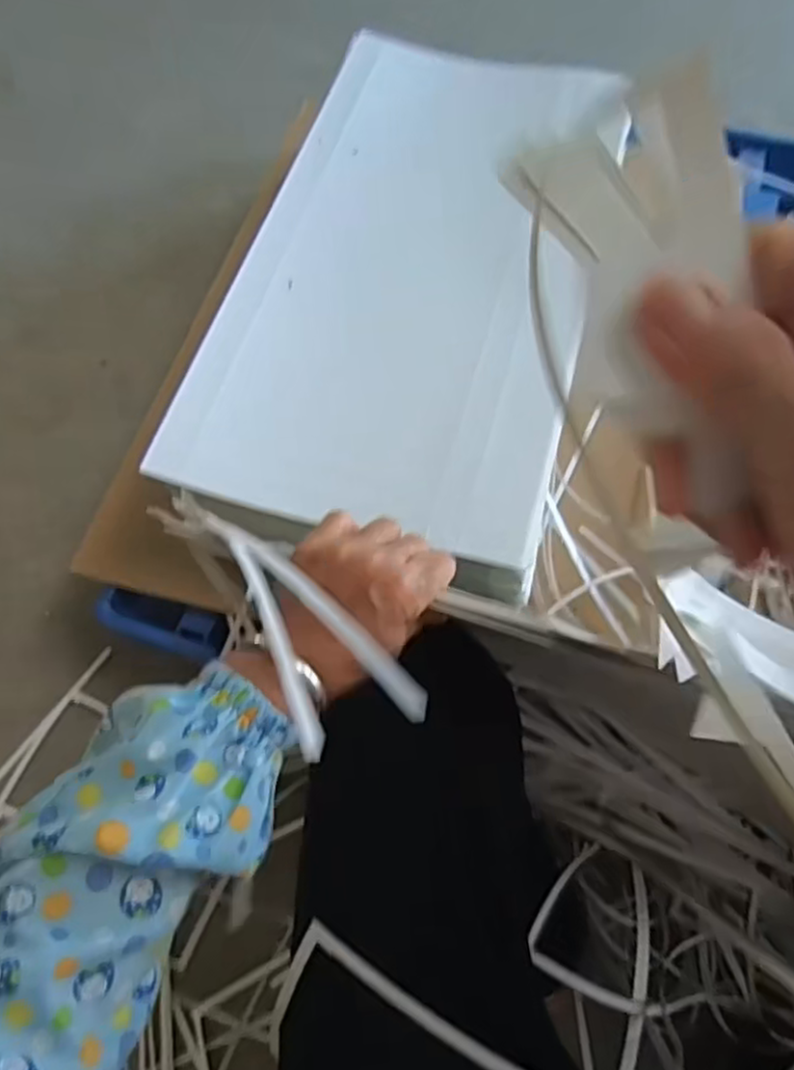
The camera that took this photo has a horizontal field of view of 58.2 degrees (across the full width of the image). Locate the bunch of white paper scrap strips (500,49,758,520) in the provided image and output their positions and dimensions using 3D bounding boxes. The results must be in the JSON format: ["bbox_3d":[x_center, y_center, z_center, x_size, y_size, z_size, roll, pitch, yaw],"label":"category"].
[{"bbox_3d":[0.062,-0.066,0.176,0.047,0.009,0.078,-17,98,18],"label":"bunch of white paper scrap strips"}]

